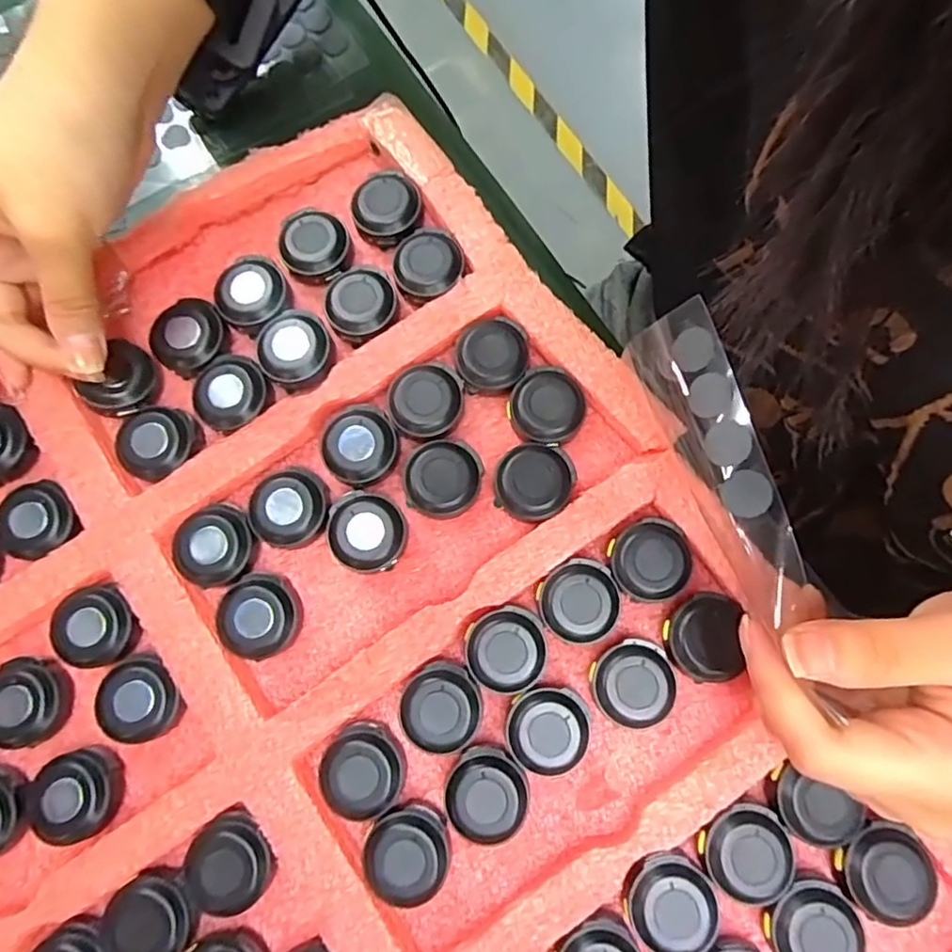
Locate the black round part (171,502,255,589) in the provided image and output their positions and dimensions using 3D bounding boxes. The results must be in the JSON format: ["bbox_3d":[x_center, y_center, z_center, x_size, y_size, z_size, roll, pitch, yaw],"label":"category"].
[{"bbox_3d":[-0.099,0.026,0.230,0.028,0.012,0.030,0,78,0],"label":"black round part"}]

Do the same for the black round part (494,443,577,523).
[{"bbox_3d":[0.022,0.003,0.232,0.028,0.013,0.027,0,78,0],"label":"black round part"}]

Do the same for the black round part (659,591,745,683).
[{"bbox_3d":[0.081,0.058,0.219,0.025,0.016,0.030,1,78,1],"label":"black round part"}]

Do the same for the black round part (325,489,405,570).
[{"bbox_3d":[-0.041,0.021,0.231,0.028,0.013,0.030,0,78,0],"label":"black round part"}]

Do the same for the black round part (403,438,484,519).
[{"bbox_3d":[-0.013,0.002,0.233,0.029,0.013,0.028,0,76,2],"label":"black round part"}]

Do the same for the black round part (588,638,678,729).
[{"bbox_3d":[0.056,0.074,0.218,0.029,0.012,0.028,0,78,0],"label":"black round part"}]

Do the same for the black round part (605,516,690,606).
[{"bbox_3d":[0.064,0.031,0.223,0.028,0.005,0.029,-4,77,18],"label":"black round part"}]

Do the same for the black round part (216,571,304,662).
[{"bbox_3d":[-0.080,0.052,0.225,0.029,0.012,0.029,0,78,0],"label":"black round part"}]

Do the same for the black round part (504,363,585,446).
[{"bbox_3d":[0.027,-0.027,0.238,0.028,0.013,0.030,0,78,0],"label":"black round part"}]

